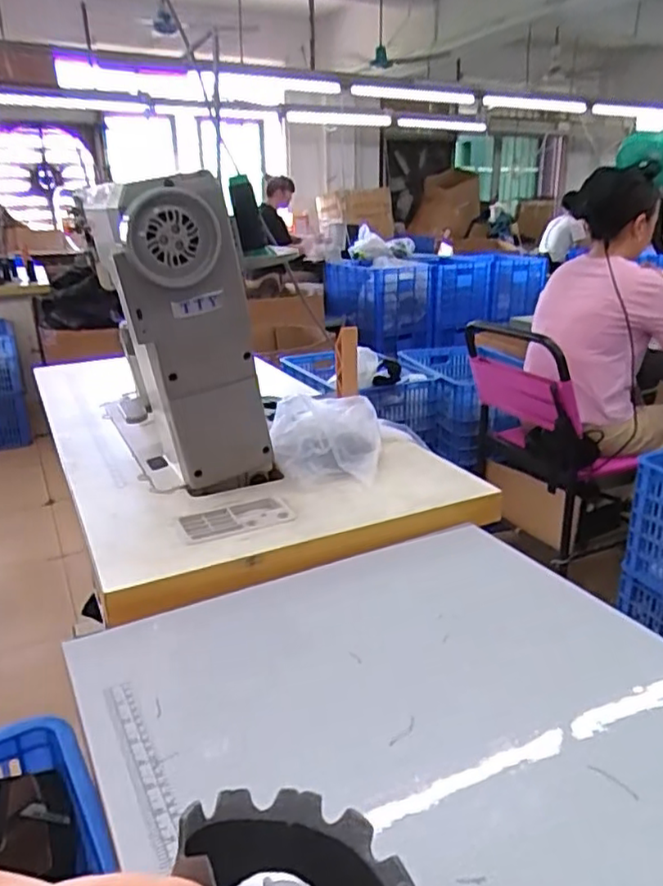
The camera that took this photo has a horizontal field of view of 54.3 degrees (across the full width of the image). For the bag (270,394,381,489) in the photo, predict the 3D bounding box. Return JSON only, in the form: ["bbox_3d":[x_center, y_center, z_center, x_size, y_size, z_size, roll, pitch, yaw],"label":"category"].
[{"bbox_3d":[-0.009,-0.005,1.007,0.168,0.095,0.168,-1,20,1],"label":"bag"}]

